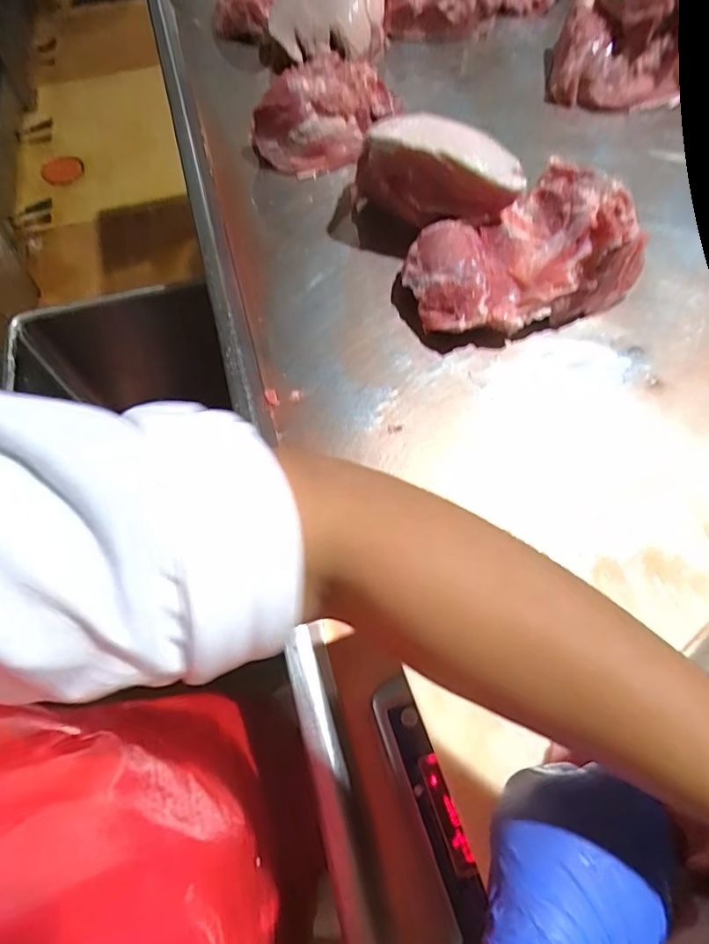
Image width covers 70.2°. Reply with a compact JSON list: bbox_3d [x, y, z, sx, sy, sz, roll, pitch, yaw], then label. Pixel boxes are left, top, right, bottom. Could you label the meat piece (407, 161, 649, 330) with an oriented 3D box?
[{"bbox_3d":[0.225,-0.292,0.685,0.308,0.110,0.194,-23,66,-9],"label":"meat piece"}]

